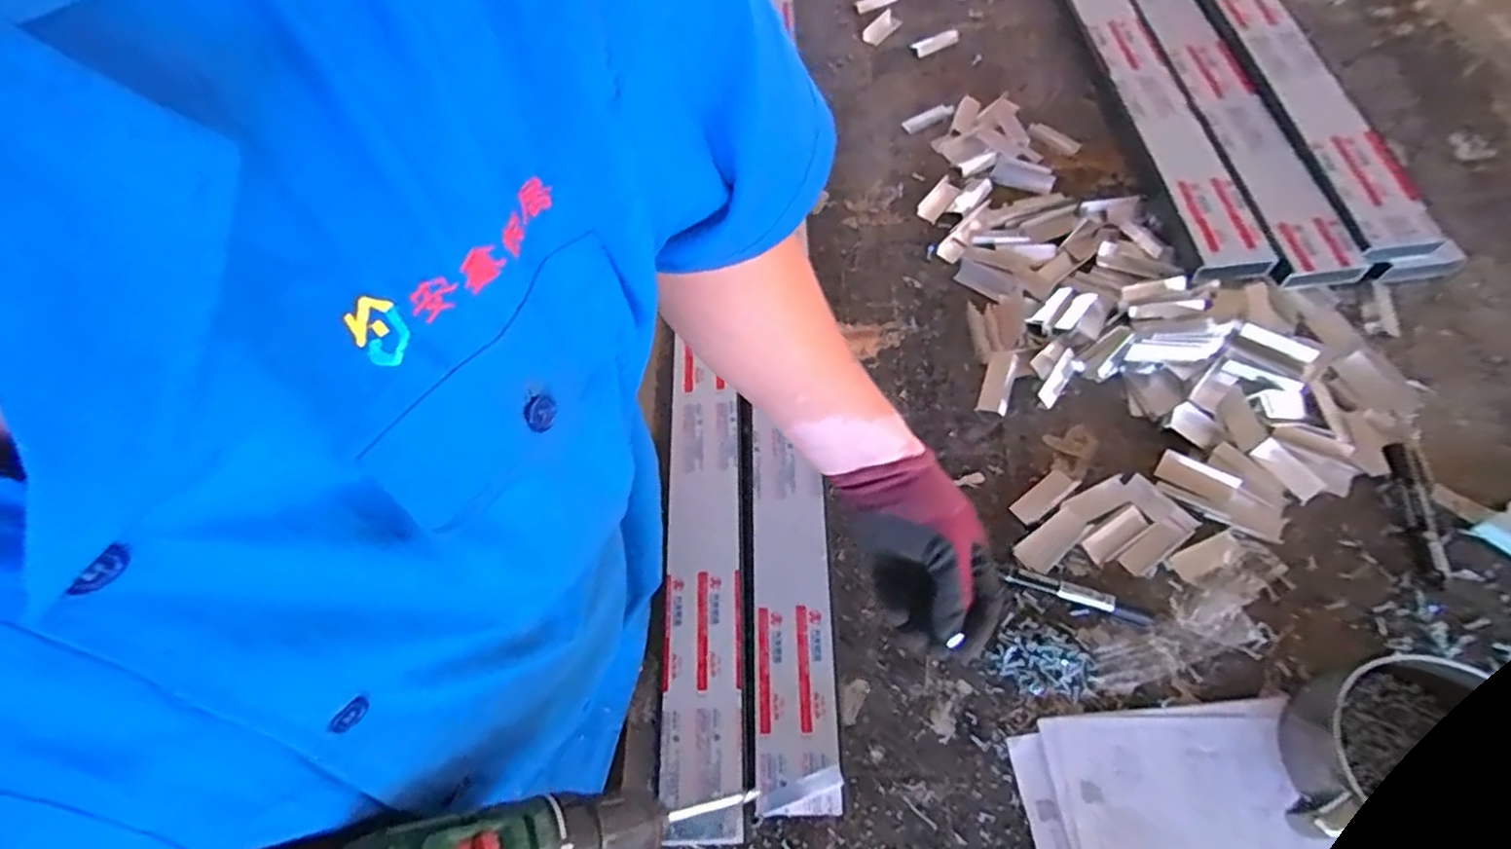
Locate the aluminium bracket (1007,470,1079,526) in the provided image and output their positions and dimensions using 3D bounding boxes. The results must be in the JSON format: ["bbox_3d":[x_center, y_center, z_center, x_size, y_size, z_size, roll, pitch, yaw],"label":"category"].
[{"bbox_3d":[0.295,0.074,0.701,0.071,0.007,0.027,-35,63,-12],"label":"aluminium bracket"}]

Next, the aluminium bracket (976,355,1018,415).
[{"bbox_3d":[0.266,-0.045,0.752,0.030,0.011,0.070,16,81,11],"label":"aluminium bracket"}]

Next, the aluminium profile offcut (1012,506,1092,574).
[{"bbox_3d":[0.289,0.113,0.668,0.076,0.004,0.035,-38,63,-14],"label":"aluminium profile offcut"}]

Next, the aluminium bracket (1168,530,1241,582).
[{"bbox_3d":[0.431,0.124,0.651,0.070,0.006,0.027,-25,61,-7],"label":"aluminium bracket"}]

